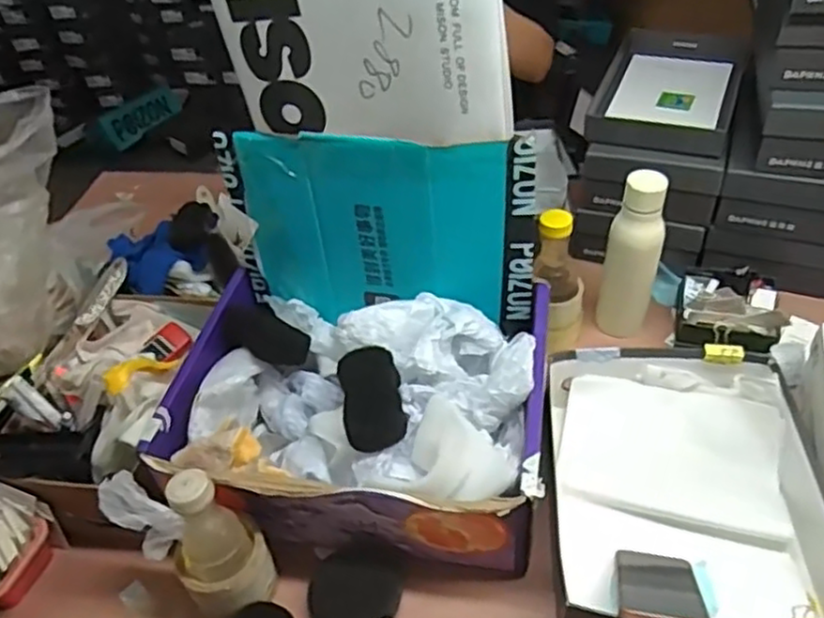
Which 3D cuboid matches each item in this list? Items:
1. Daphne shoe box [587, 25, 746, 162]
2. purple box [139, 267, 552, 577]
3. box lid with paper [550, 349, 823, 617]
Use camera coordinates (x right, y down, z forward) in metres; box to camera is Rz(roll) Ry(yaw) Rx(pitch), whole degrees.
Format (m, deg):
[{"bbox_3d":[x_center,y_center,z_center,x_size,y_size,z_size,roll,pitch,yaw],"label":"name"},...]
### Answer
[{"bbox_3d":[0.378,-0.327,1.028,0.187,0.040,0.317,14,47,20],"label":"Daphne shoe box"},{"bbox_3d":[-0.054,0.108,0.792,0.402,0.140,0.302,6,45,13],"label":"purple box"},{"bbox_3d":[0.287,0.188,0.727,0.263,0.097,0.337,-1,44,7],"label":"box lid with paper"}]

